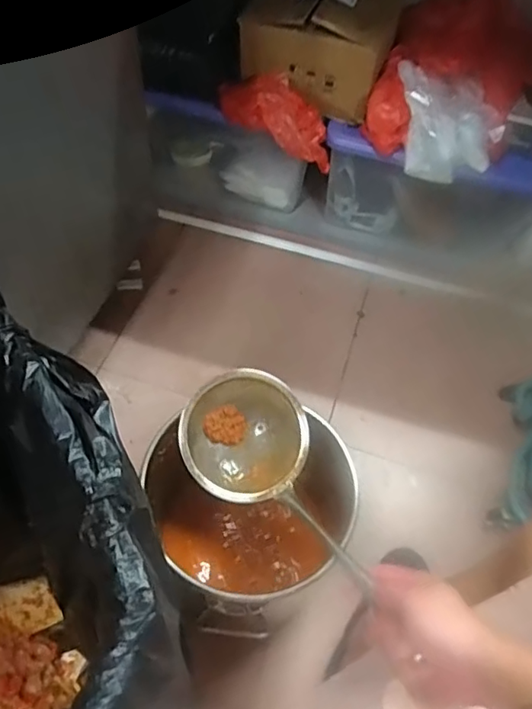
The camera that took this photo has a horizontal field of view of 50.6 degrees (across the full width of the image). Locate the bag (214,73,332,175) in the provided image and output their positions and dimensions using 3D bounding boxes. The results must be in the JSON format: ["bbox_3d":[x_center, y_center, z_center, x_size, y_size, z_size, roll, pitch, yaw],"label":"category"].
[{"bbox_3d":[0.030,-0.507,1.202,0.277,0.102,0.095,31,57,-7],"label":"bag"}]

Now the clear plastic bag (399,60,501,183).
[{"bbox_3d":[0.377,-0.488,1.197,0.181,0.107,0.263,2,56,-4],"label":"clear plastic bag"}]

